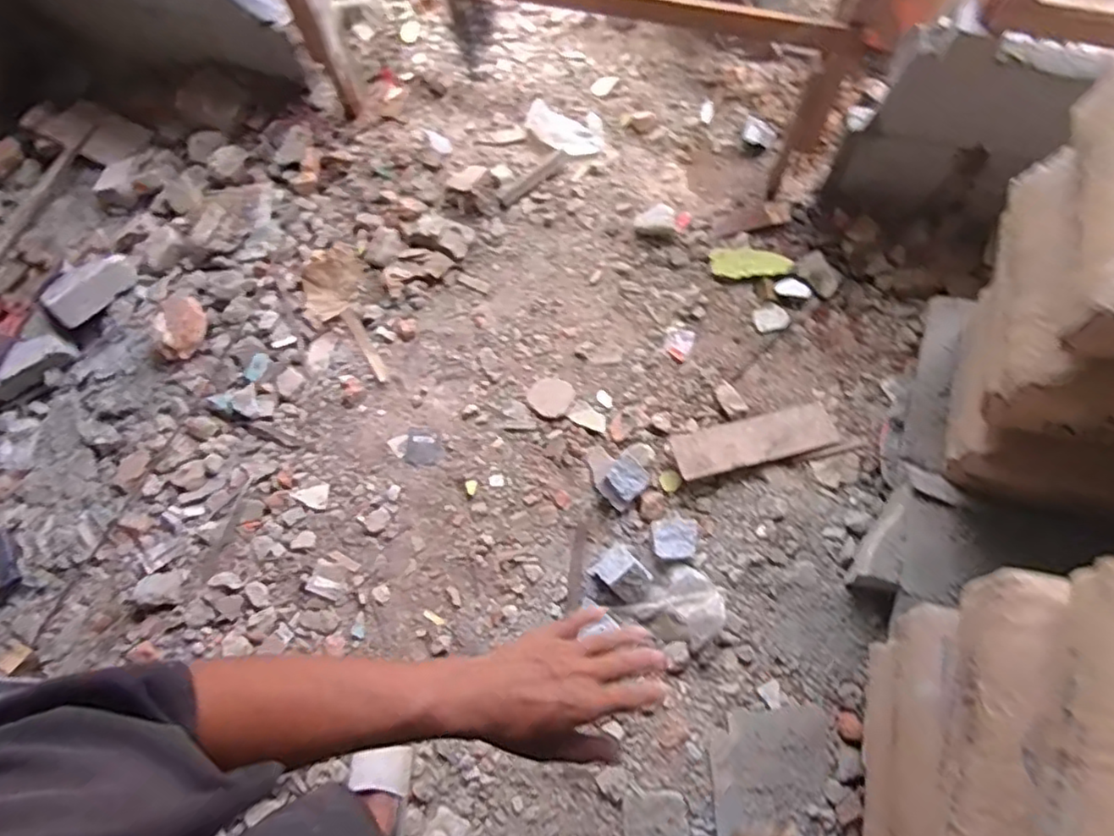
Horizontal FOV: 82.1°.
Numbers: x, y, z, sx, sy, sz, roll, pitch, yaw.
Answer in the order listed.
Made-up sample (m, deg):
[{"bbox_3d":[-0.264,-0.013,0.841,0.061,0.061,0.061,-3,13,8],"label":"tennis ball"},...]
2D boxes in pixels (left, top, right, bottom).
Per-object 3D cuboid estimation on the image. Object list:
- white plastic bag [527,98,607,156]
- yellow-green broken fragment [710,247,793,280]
[{"bbox_3d":[0.021,-0.763,1.681,0.222,0.031,0.129,32,75,13],"label":"white plastic bag"},{"bbox_3d":[0.446,-0.360,1.473,0.174,0.022,0.076,2,70,4],"label":"yellow-green broken fragment"}]

